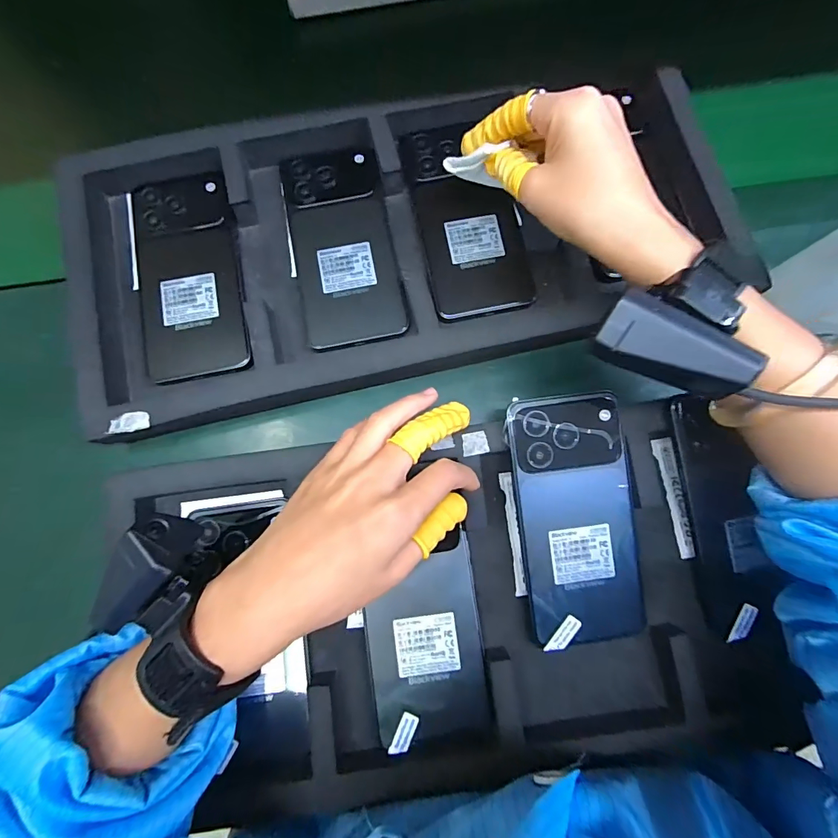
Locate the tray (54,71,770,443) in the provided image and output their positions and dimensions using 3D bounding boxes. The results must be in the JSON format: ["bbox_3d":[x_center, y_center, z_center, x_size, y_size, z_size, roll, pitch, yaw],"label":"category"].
[{"bbox_3d":[-0.022,-0.132,0.319,0.451,0.045,0.227,-11,81,-3],"label":"tray"}]

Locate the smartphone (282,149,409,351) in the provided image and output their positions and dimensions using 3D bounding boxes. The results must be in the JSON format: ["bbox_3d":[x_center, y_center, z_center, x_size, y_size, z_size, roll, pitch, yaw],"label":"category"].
[{"bbox_3d":[-0.056,-0.130,0.316,0.074,0.008,0.156,-11,81,-3],"label":"smartphone"}]

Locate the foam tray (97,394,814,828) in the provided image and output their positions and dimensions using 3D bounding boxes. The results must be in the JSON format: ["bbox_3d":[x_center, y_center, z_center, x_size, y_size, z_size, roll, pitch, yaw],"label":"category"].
[{"bbox_3d":[0.020,0.114,0.269,0.400,0.040,0.222,-10,81,-3],"label":"foam tray"}]

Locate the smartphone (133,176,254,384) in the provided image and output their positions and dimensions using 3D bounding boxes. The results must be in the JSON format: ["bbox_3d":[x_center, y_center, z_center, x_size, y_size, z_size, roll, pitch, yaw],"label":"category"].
[{"bbox_3d":[-0.172,-0.106,0.310,0.076,0.009,0.158,-13,81,-3],"label":"smartphone"}]

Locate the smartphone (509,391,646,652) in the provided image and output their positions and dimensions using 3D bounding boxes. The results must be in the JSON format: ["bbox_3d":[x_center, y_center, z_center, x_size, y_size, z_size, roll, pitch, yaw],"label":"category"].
[{"bbox_3d":[0.104,0.065,0.275,0.074,0.005,0.160,-7,92,-2],"label":"smartphone"}]

